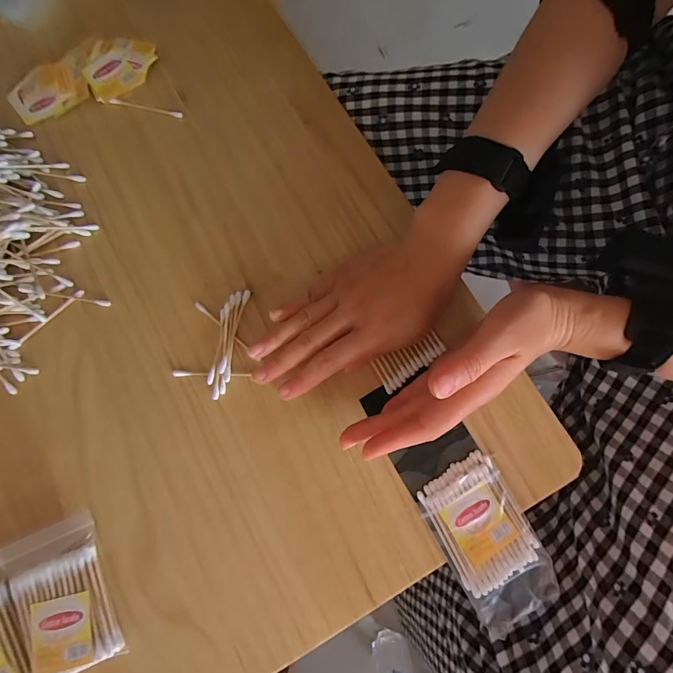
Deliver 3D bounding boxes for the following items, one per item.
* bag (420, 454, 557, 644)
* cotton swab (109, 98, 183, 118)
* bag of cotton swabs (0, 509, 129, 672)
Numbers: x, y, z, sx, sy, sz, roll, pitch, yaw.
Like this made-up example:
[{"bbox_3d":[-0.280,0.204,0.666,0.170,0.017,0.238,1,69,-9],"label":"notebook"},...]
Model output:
[{"bbox_3d":[0.107,0.145,0.271,0.063,0.012,0.107,-27,79,-6],"label":"bag"},{"bbox_3d":[-0.179,-0.216,0.356,0.069,0.005,0.006,13,78,3],"label":"cotton swab"},{"bbox_3d":[-0.190,0.178,0.259,0.062,0.015,0.093,-22,78,-5],"label":"bag of cotton swabs"}]

